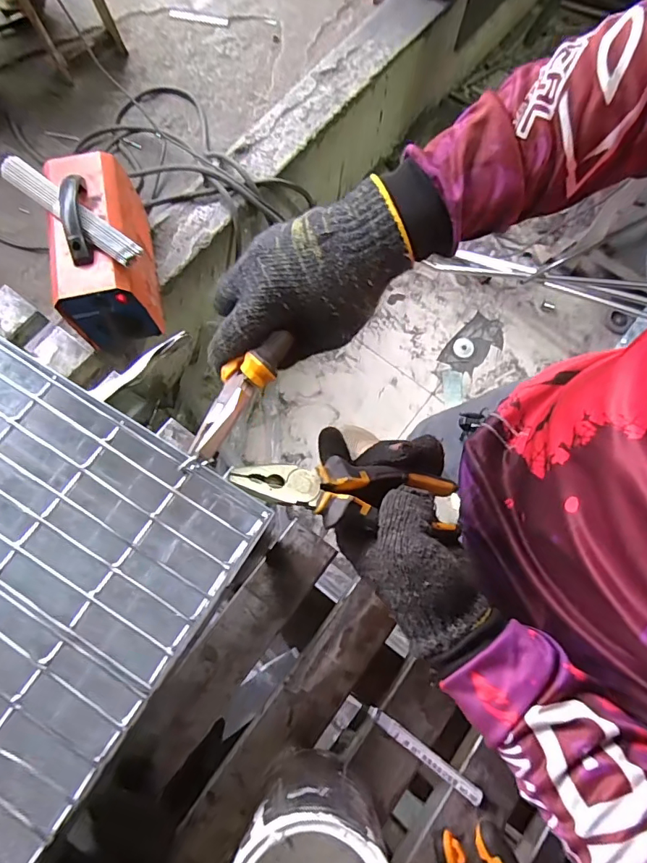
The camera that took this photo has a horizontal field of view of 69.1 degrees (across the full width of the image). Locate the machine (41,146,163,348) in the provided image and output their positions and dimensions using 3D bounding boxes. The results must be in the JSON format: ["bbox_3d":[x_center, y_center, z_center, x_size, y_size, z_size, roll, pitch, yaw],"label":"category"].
[{"bbox_3d":[-0.428,-0.353,0.922,0.151,0.197,0.304,-12,76,-4],"label":"machine"}]

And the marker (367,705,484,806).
[{"bbox_3d":[0.080,0.255,0.373,0.102,0.013,0.011,36,77,8],"label":"marker"}]

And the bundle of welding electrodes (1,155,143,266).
[{"bbox_3d":[-0.442,-0.388,0.821,0.295,0.032,0.046,36,77,8],"label":"bundle of welding electrodes"}]

